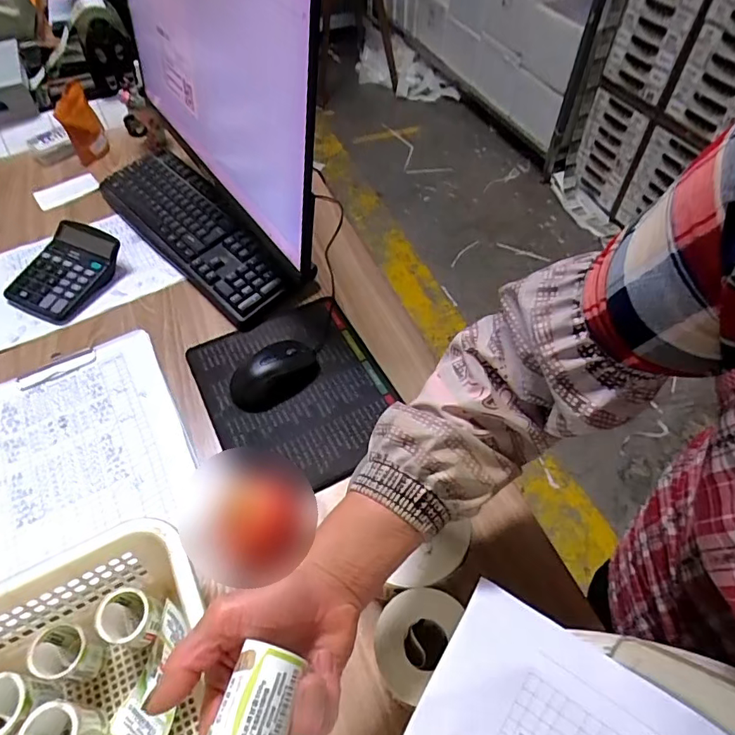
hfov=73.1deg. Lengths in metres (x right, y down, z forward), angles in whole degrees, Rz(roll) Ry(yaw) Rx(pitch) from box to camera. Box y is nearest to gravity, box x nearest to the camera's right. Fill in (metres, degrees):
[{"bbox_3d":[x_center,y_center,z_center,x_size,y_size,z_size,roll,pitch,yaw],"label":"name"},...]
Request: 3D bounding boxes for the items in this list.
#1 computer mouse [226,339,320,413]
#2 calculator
[{"bbox_3d":[-0.114,0.006,0.605,0.111,0.033,0.062,-26,57,-17],"label":"computer mouse"},{"bbox_3d":[-0.439,-0.141,0.713,0.125,0.042,0.142,22,56,17],"label":"calculator"}]

